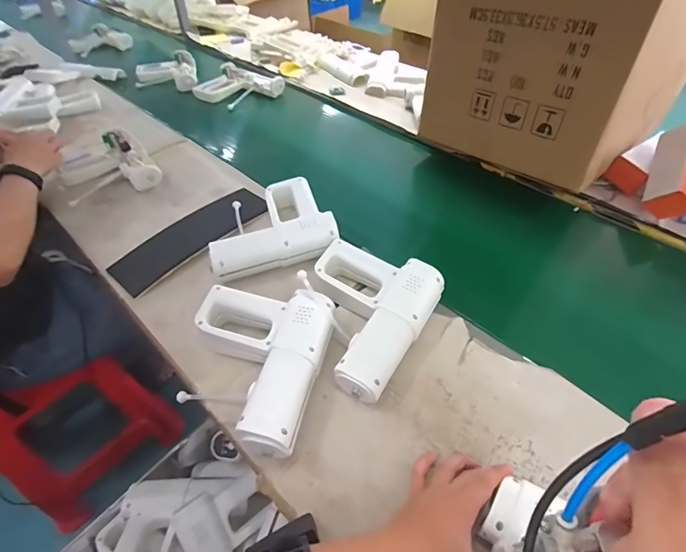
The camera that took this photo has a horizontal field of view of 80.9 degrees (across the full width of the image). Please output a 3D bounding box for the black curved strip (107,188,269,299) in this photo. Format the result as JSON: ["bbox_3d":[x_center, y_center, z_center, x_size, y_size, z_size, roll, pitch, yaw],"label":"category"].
[{"bbox_3d":[-0.269,-0.083,0.737,0.121,0.021,0.302,31,55,28],"label":"black curved strip"}]

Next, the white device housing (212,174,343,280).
[{"bbox_3d":[-0.132,-0.089,0.705,0.209,0.055,0.195,-16,48,-12],"label":"white device housing"}]

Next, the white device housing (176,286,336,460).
[{"bbox_3d":[-0.119,0.105,0.531,0.183,0.066,0.214,11,48,13],"label":"white device housing"}]

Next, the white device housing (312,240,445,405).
[{"bbox_3d":[0.027,0.055,0.574,0.168,0.067,0.212,23,52,23],"label":"white device housing"}]

